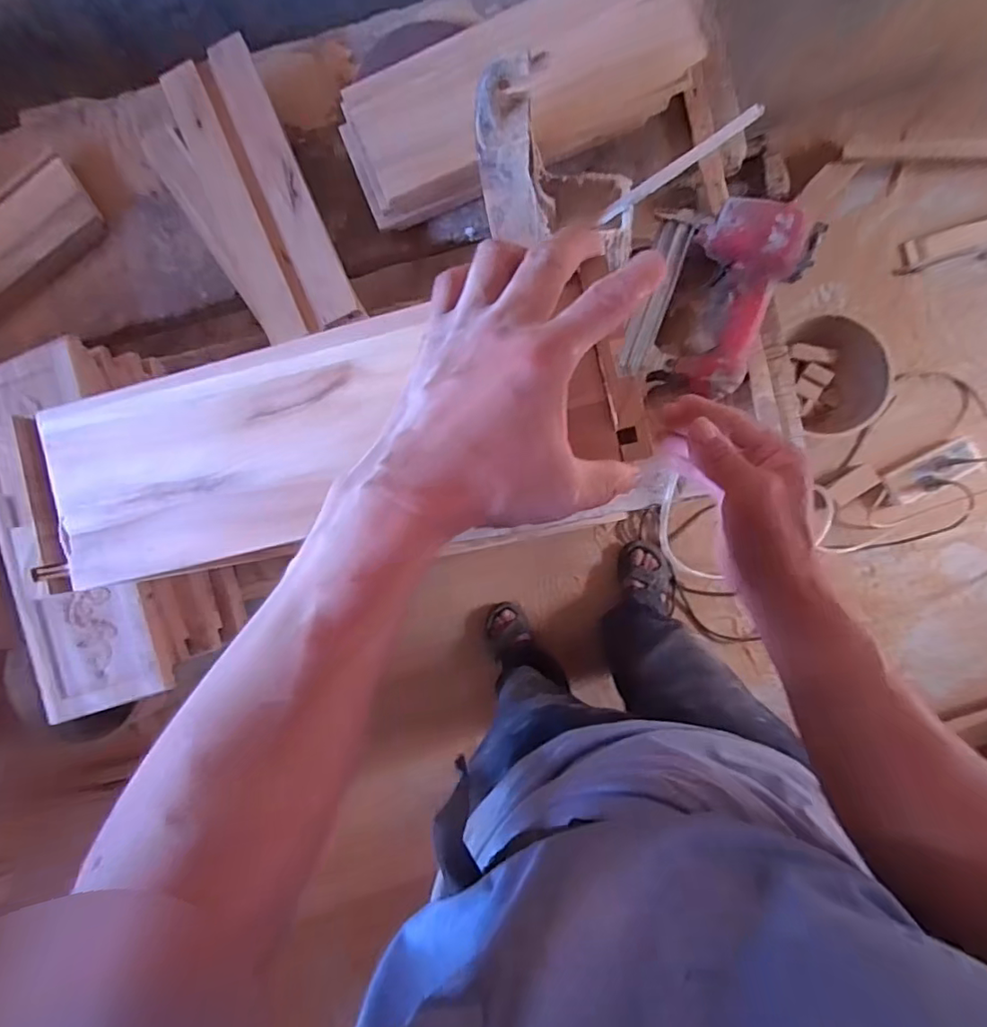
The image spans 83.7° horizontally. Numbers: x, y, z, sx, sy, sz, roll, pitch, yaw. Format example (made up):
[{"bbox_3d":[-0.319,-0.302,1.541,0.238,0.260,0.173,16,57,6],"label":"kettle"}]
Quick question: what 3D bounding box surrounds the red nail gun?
[{"bbox_3d":[0.241,-0.227,0.606,0.162,0.059,0.208,14,91,6],"label":"red nail gun"}]

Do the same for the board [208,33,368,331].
[{"bbox_3d":[-0.248,-0.386,0.648,0.056,0.018,0.361,-24,87,5],"label":"board"}]

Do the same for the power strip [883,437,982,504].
[{"bbox_3d":[0.982,-0.100,1.223,0.194,0.033,0.072,-31,86,5],"label":"power strip"}]

